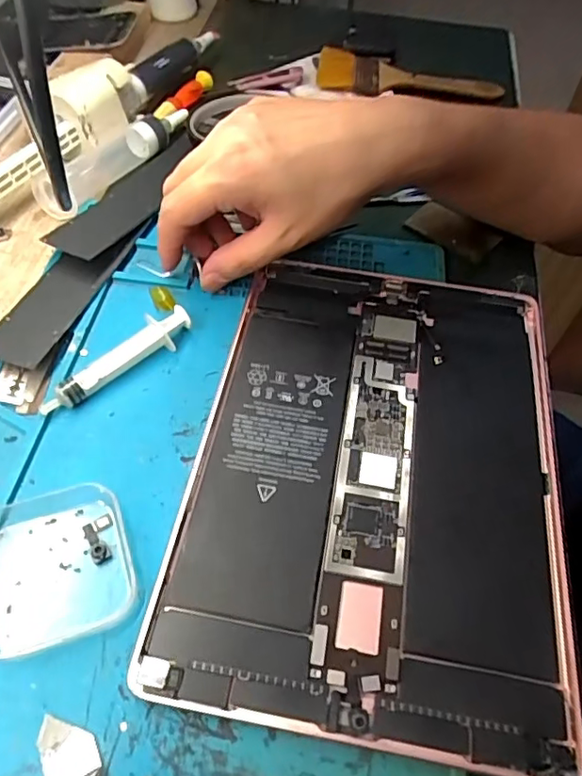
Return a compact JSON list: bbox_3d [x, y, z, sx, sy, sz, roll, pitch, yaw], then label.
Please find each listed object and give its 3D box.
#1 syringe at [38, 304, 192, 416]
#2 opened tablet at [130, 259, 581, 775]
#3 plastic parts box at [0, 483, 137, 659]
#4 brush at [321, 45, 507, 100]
[{"bbox_3d":[-0.091,-0.015,0.298,0.017,0.014,0.089,40,62,22],"label":"syringe"},{"bbox_3d":[0.042,0.032,0.276,0.173,0.014,0.244,10,54,3],"label":"opened tablet"},{"bbox_3d":[-0.103,0.075,0.238,0.064,0.011,0.065,-17,58,-15],"label":"plastic parts box"},{"bbox_3d":[0.105,-0.271,0.490,0.162,0.011,0.058,10,55,3],"label":"brush"}]

